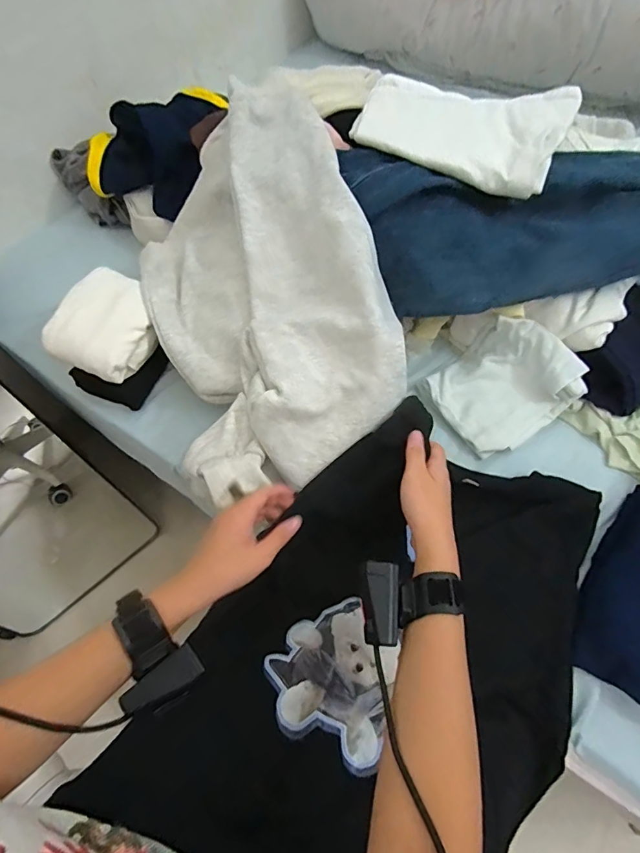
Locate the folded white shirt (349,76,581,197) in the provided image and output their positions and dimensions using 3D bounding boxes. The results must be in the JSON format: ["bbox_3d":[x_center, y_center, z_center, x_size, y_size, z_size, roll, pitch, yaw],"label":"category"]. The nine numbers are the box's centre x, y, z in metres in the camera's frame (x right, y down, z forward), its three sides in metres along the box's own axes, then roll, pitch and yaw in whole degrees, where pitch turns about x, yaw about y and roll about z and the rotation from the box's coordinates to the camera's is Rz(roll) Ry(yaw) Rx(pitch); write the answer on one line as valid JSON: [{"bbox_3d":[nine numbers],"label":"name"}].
[{"bbox_3d":[0.186,-0.402,0.608,0.270,0.045,0.208,22,64,15],"label":"folded white shirt"}]

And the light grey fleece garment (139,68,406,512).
[{"bbox_3d":[-0.083,-0.181,0.561,0.281,0.173,0.474,-19,61,-8],"label":"light grey fleece garment"}]

